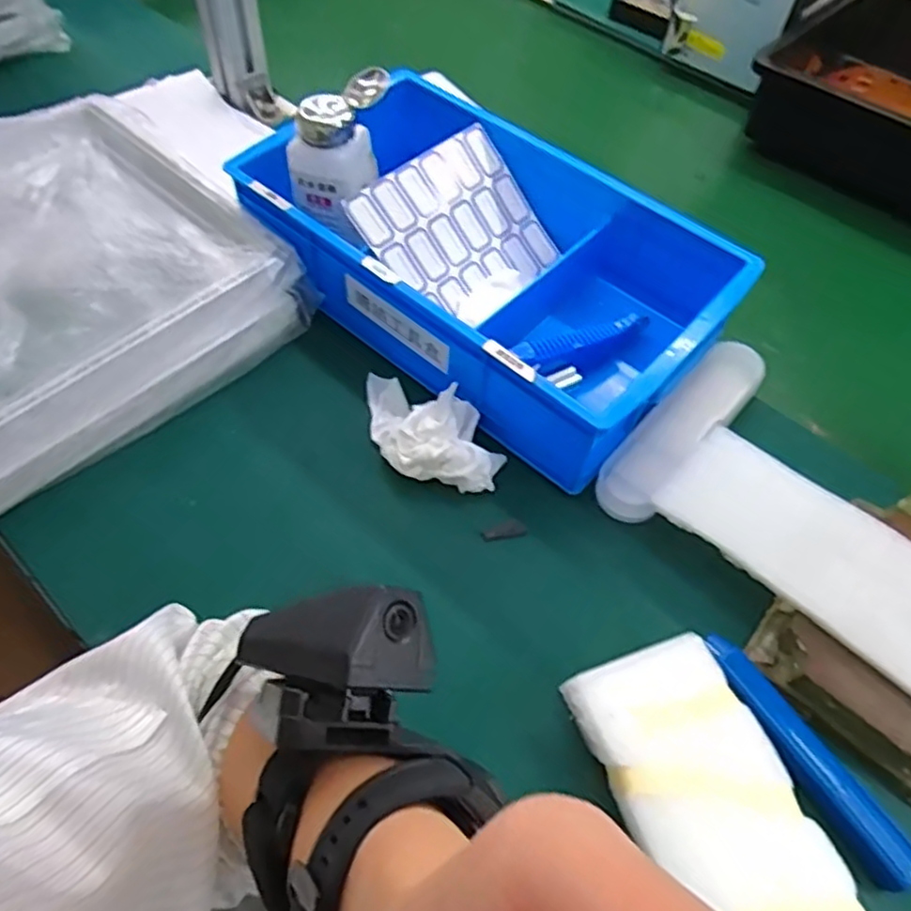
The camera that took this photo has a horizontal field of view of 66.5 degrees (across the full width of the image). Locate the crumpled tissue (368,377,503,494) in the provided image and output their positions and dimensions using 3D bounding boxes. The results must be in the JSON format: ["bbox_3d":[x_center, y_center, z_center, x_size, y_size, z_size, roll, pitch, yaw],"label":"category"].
[{"bbox_3d":[-0.025,-0.021,0.476,0.124,0.042,0.064,34,60,17],"label":"crumpled tissue"}]

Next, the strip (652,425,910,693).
[{"bbox_3d":[0.269,0.102,0.397,0.083,0.034,0.322,-38,66,-25],"label":"strip"}]

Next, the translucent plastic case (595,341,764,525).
[{"bbox_3d":[0.159,-0.020,0.491,0.046,0.033,0.163,38,62,20],"label":"translucent plastic case"}]

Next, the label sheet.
[{"bbox_3d":[0.005,-0.180,0.557,0.150,0.008,0.128,-42,106,-26],"label":"label sheet"}]

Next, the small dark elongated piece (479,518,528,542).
[{"bbox_3d":[0.033,0.051,0.459,0.030,0.004,0.013,-22,60,-18],"label":"small dark elongated piece"}]

